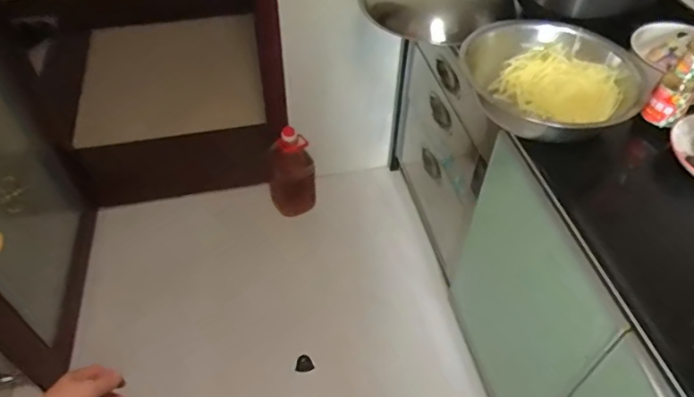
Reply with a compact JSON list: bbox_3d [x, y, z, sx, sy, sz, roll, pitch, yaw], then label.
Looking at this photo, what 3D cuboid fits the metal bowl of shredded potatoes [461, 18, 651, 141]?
[{"bbox_3d":[0.399,-0.235,1.046,0.329,0.114,0.271,22,52,17],"label":"metal bowl of shredded potatoes"}]

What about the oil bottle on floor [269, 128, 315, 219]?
[{"bbox_3d":[-0.195,-0.090,1.827,0.150,0.351,0.118,-9,49,-9],"label":"oil bottle on floor"}]

